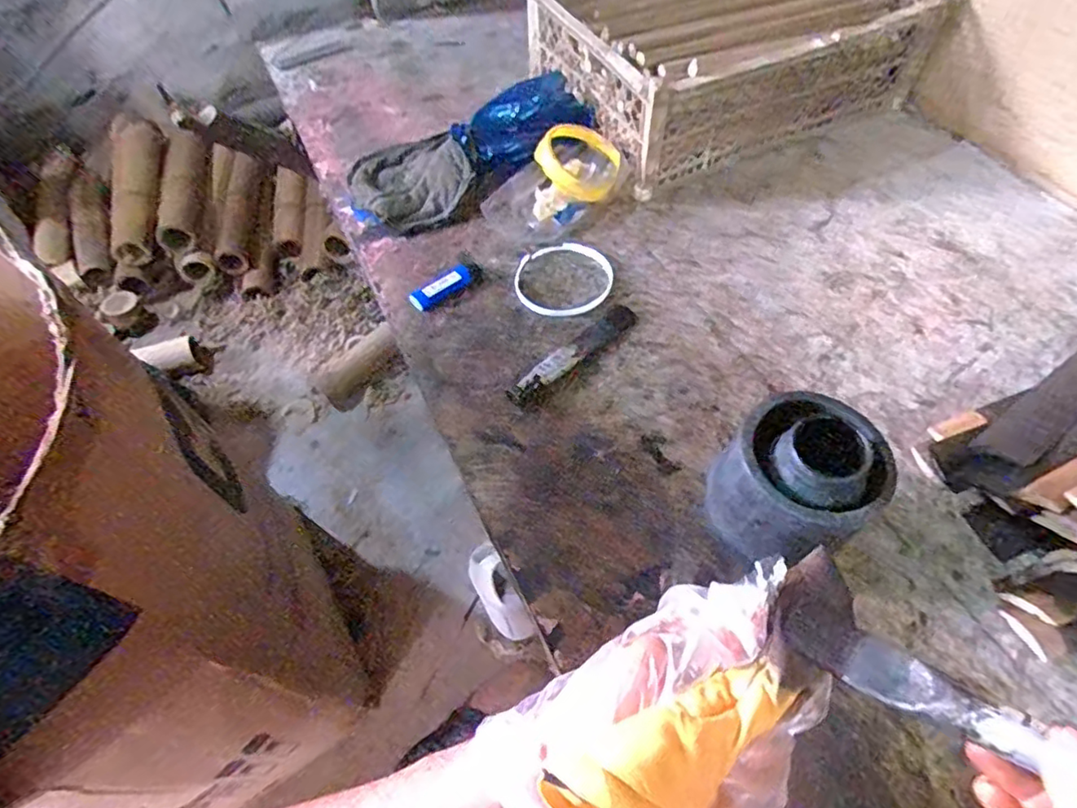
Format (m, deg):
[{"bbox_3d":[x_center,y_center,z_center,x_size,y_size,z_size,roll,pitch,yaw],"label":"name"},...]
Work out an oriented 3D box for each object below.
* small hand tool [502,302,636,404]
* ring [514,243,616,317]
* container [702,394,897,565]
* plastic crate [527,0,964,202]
[{"bbox_3d":[0.036,-0.049,0.583,0.028,0.013,0.159,39,64,24],"label":"small hand tool"},{"bbox_3d":[0.027,-0.133,0.648,0.104,0.009,0.105,0,55,0],"label":"ring"},{"bbox_3d":[0.181,0.063,0.439,0.093,0.122,0.096,0,55,0],"label":"container"},{"bbox_3d":[0.249,-0.475,0.797,0.438,0.145,0.322,-22,58,-14],"label":"plastic crate"}]

